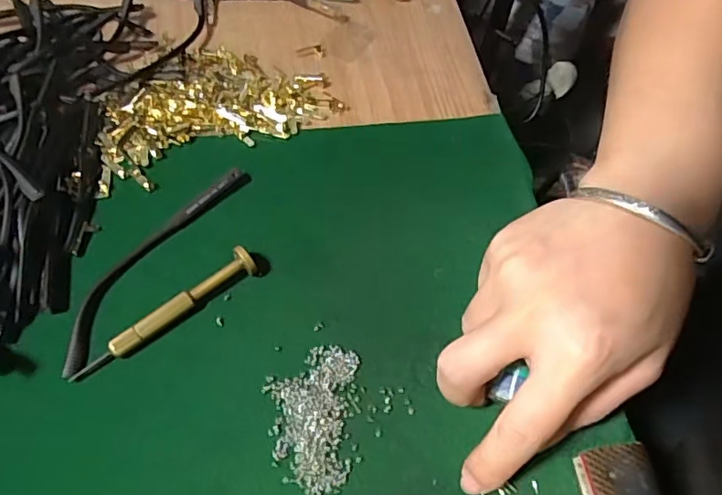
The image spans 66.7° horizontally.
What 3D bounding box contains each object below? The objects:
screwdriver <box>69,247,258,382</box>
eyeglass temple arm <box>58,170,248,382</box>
[{"bbox_3d":[-0.090,0.031,0.254,0.093,0.014,0.010,-35,66,-21],"label":"screwdriver"},{"bbox_3d":[-0.105,0.004,0.273,0.023,0.009,0.129,26,61,13],"label":"eyeglass temple arm"}]

